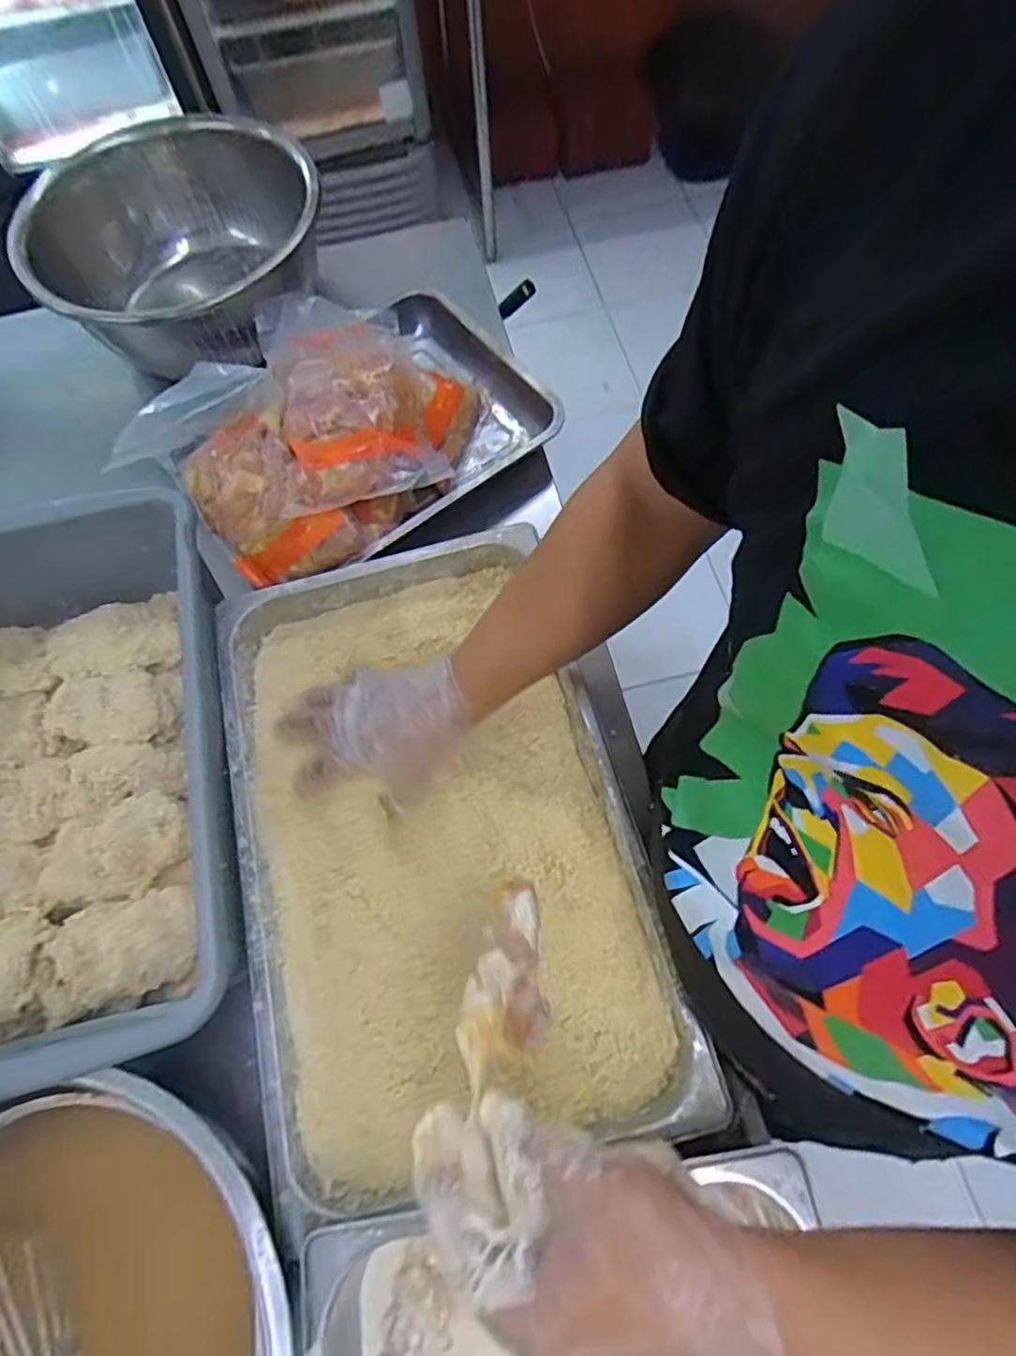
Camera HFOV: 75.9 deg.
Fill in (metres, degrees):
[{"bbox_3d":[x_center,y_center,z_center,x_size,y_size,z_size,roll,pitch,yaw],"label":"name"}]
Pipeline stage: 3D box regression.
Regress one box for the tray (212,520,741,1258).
[{"bbox_3d":[-0.066,0.124,0.574,0.322,0.064,0.511,-13,69,-2],"label":"tray"}]

